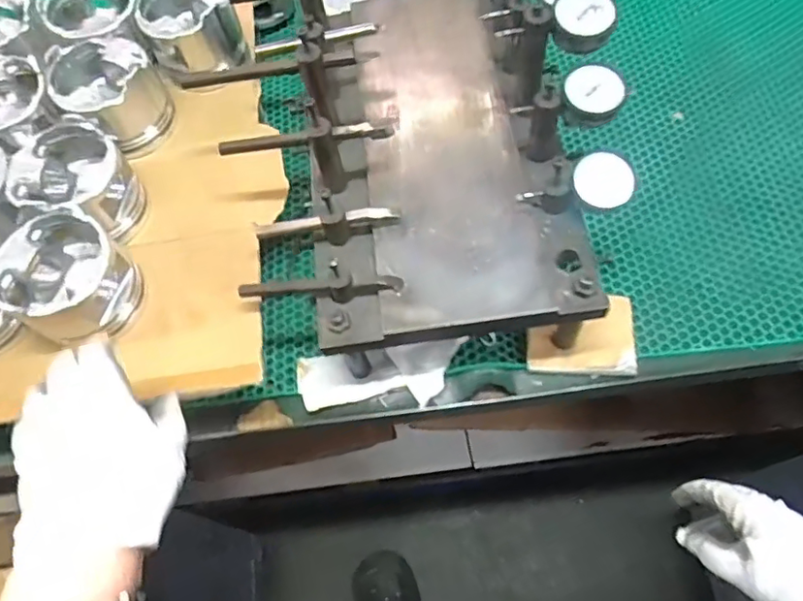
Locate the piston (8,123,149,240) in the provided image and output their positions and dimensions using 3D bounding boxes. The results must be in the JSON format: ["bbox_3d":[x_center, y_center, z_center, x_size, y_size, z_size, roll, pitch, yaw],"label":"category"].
[{"bbox_3d":[-0.312,-0.115,0.573,0.095,0.080,0.094,-2,64,3],"label":"piston"}]

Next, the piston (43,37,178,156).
[{"bbox_3d":[-0.306,-0.217,0.625,0.104,0.075,0.105,-35,66,-13],"label":"piston"}]

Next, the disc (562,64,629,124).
[{"bbox_3d":[0.167,-0.180,0.507,0.052,0.012,0.053,-2,64,3],"label":"disc"}]

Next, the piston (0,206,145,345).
[{"bbox_3d":[-0.295,-0.016,0.523,0.091,0.085,0.094,-2,64,3],"label":"piston"}]

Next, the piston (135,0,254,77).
[{"bbox_3d":[-0.236,-0.309,0.664,0.101,0.072,0.101,-21,64,-7],"label":"piston"}]

